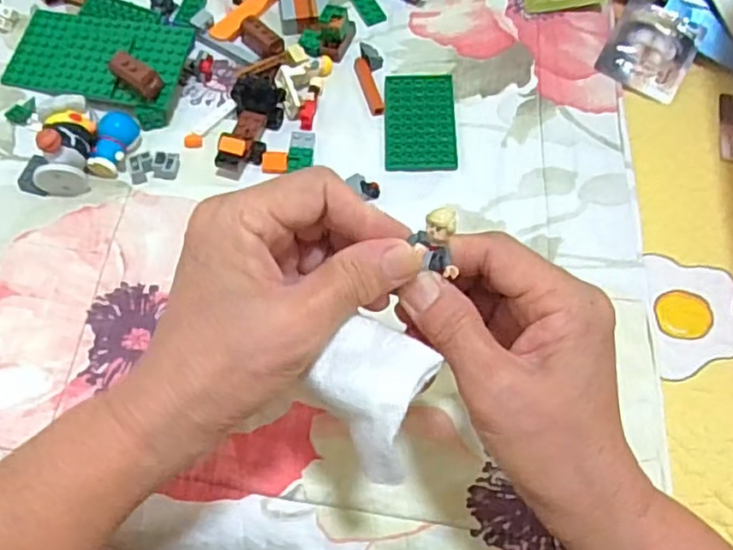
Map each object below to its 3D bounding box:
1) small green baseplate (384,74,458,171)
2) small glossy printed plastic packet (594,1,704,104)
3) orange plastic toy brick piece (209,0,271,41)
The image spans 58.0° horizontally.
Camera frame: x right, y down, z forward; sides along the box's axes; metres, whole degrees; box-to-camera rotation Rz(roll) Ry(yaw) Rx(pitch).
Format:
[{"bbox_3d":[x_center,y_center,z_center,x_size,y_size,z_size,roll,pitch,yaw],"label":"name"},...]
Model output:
[{"bbox_3d":[0.037,-0.107,0.454,0.047,0.005,0.080,1,65,-2],"label":"small green baseplate"},{"bbox_3d":[0.205,-0.163,0.477,0.057,0.006,0.068,29,83,7],"label":"small glossy printed plastic packet"},{"bbox_3d":[-0.090,-0.199,0.496,0.019,0.007,0.068,30,67,11],"label":"orange plastic toy brick piece"}]

